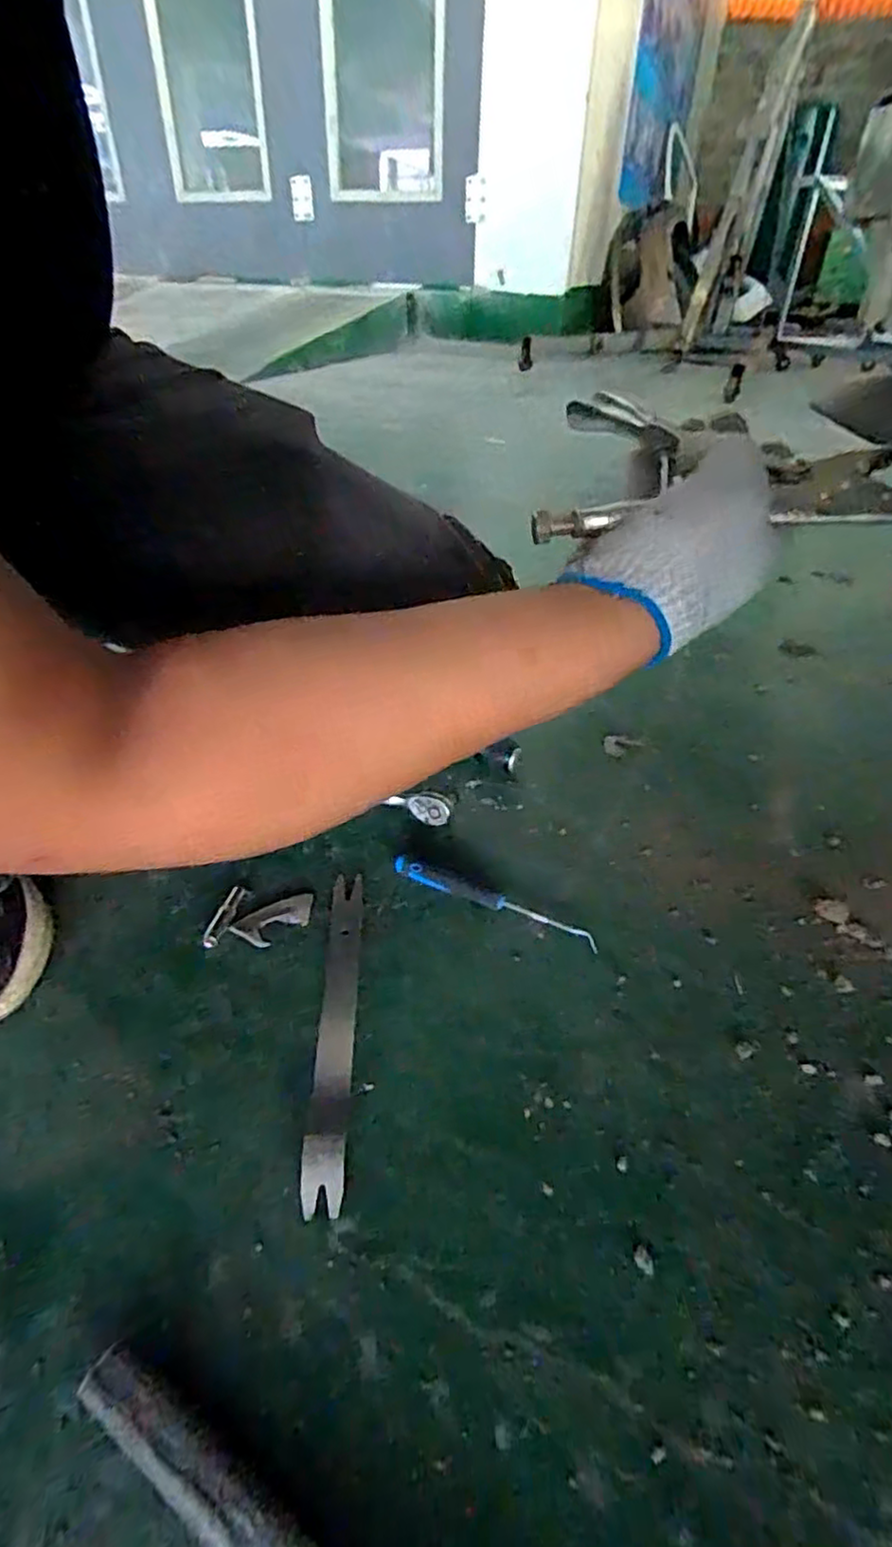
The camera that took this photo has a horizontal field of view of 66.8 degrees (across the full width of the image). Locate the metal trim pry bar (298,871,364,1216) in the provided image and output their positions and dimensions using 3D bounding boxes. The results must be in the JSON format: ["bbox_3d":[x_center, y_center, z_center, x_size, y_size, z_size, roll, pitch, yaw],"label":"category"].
[{"bbox_3d":[-0.069,0.149,0.429,0.023,0.010,0.228,-1,37,-2],"label":"metal trim pry bar"}]

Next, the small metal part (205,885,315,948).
[{"bbox_3d":[-0.134,0.103,0.486,0.067,0.007,0.050,1,37,1],"label":"small metal part"}]

